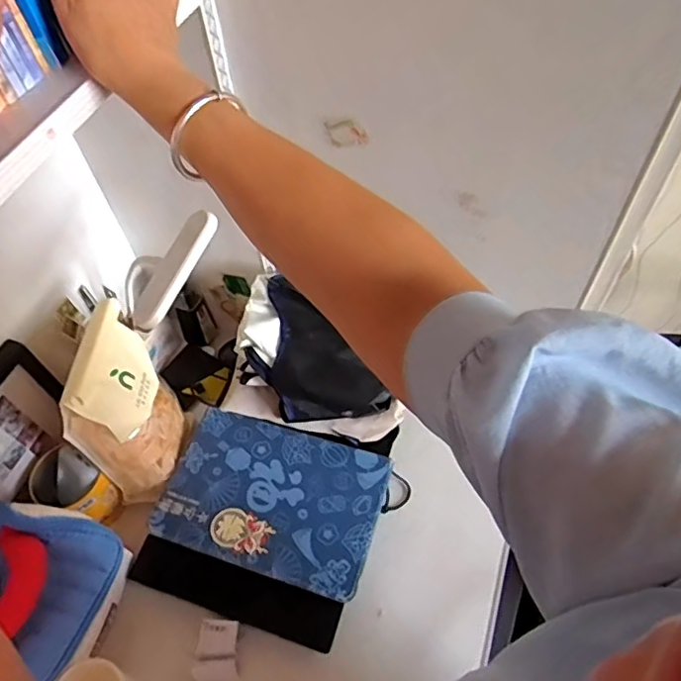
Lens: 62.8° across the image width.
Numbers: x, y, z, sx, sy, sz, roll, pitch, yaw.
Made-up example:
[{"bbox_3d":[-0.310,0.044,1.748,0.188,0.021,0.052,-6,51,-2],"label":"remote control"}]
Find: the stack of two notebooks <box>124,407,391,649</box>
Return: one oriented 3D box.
[{"bbox_3d":[-0.094,0.225,0.711,0.265,0.034,0.232,14,57,13],"label":"stack of two notebooks"}]

